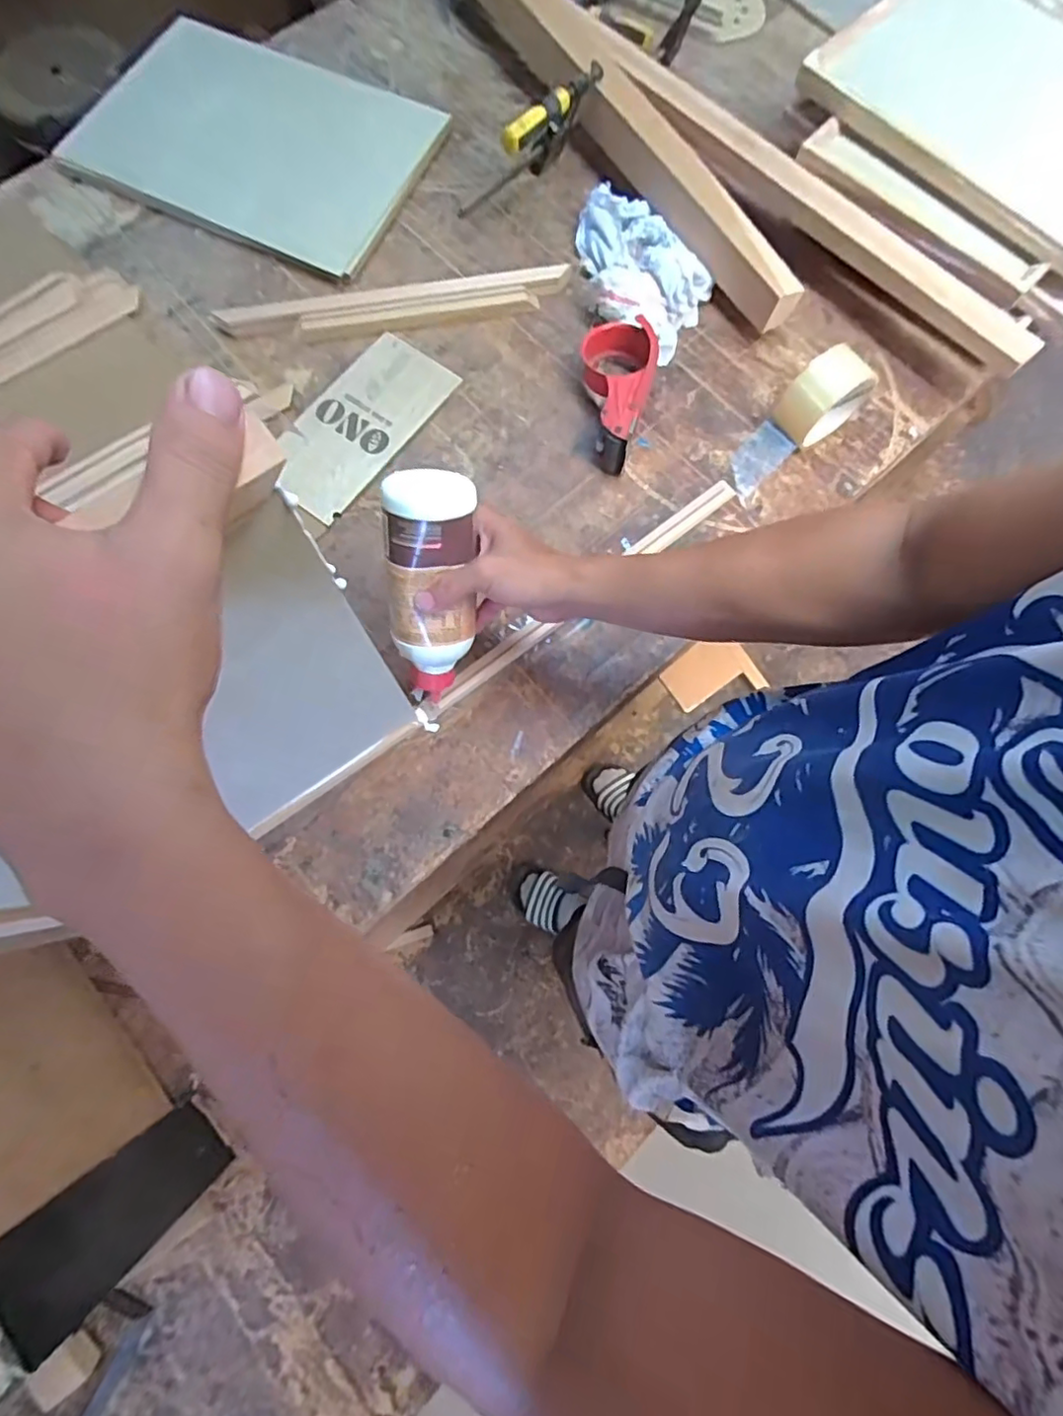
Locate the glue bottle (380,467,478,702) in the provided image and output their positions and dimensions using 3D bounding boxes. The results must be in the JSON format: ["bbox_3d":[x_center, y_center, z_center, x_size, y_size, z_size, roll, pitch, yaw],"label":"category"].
[{"bbox_3d":[-0.082,-0.088,0.508,0.067,0.200,0.055,6,39,0],"label":"glue bottle"}]

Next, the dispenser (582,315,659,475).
[{"bbox_3d":[0.090,-0.336,0.647,0.077,0.058,0.167,6,77,0],"label":"dispenser"}]

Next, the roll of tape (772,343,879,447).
[{"bbox_3d":[0.308,-0.326,0.636,0.095,0.079,0.055,-38,80,-9],"label":"roll of tape"}]

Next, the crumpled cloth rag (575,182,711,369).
[{"bbox_3d":[0.114,-0.498,0.692,0.131,0.055,0.204,-37,80,-9],"label":"crumpled cloth rag"}]

